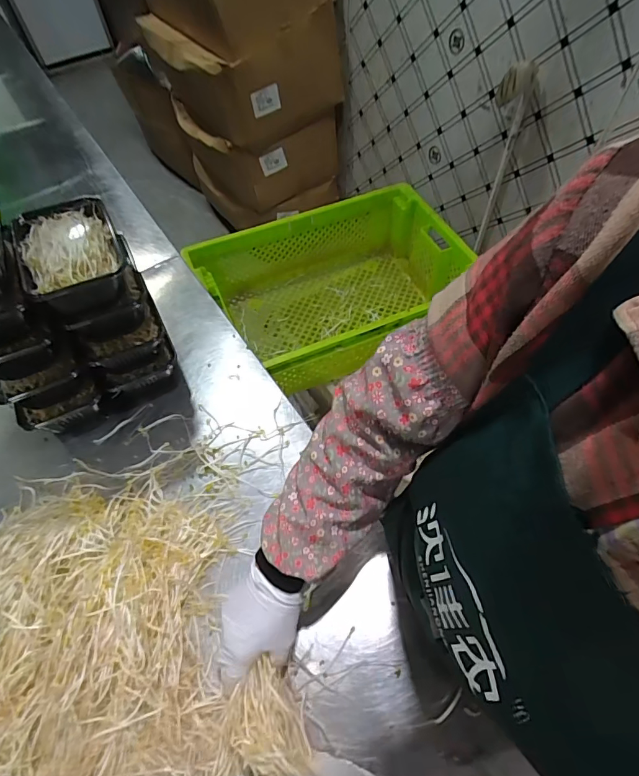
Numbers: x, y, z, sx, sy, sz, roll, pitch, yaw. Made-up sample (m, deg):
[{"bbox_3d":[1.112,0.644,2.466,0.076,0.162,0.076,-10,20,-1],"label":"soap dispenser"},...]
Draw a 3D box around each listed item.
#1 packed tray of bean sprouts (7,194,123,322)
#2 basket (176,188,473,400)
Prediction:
[{"bbox_3d":[-0.328,-0.179,0.584,0.120,0.053,0.175,-24,61,-12],"label":"packed tray of bean sprouts"},{"bbox_3d":[0.050,-0.238,1.059,0.587,0.189,0.402,-20,60,-10],"label":"basket"}]

